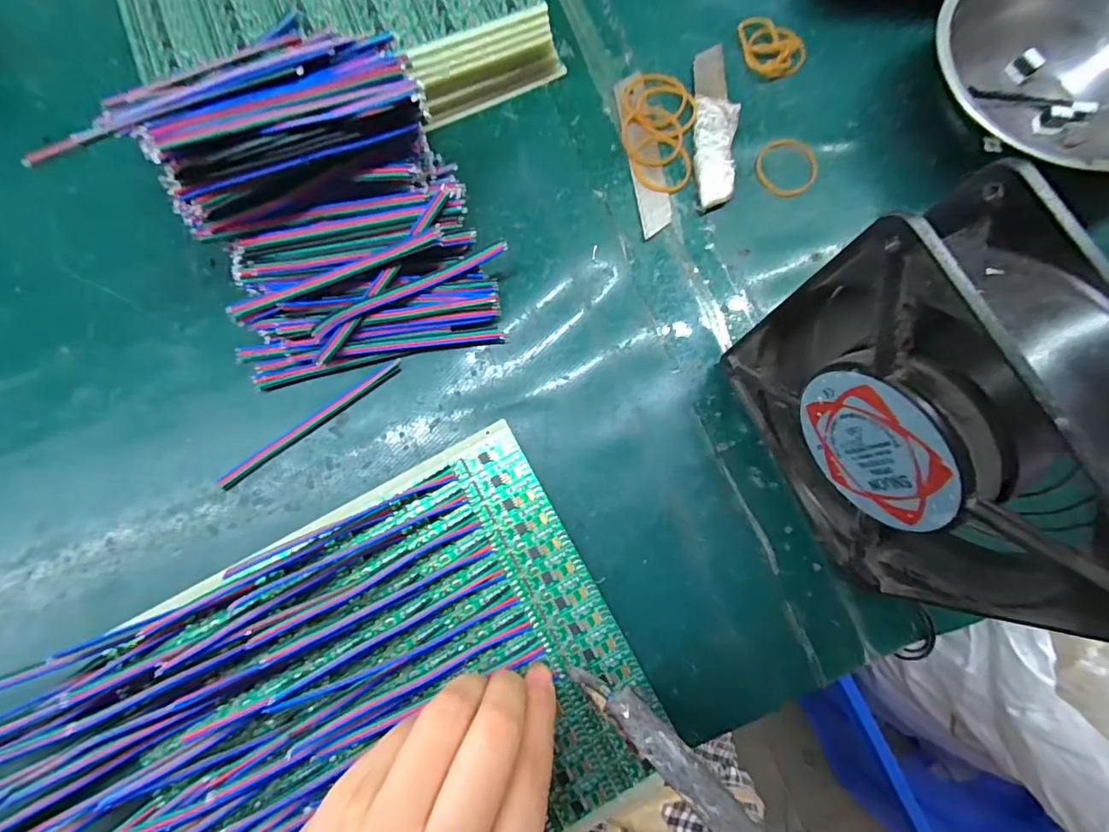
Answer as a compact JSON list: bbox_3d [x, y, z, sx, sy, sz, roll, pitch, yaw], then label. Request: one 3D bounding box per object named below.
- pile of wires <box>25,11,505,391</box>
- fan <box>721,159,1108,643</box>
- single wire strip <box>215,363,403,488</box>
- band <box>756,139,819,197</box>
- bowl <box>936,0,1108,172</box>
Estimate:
[{"bbox_3d":[-0.097,-0.081,0.207,0.121,0.070,0.122,-25,81,-5],"label":"pile of wires"},{"bbox_3d":[0.125,0.005,0.169,0.041,0.121,0.118,-25,81,-5],"label":"fan"},{"bbox_3d":[-0.114,0.003,0.227,0.095,0.004,0.007,-37,82,-7],"label":"single wire strip"},{"bbox_3d":[0.124,-0.132,0.257,0.032,0.004,0.032,0,79,-1],"label":"band"},{"bbox_3d":[0.256,-0.173,0.248,0.121,0.046,0.121,0,79,-1],"label":"bowl"}]

